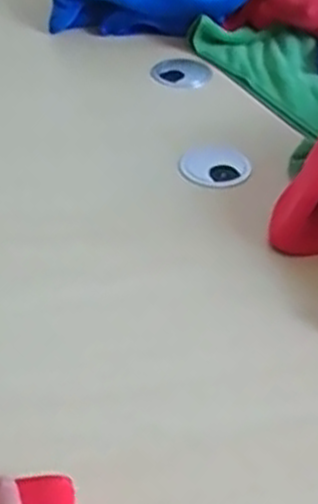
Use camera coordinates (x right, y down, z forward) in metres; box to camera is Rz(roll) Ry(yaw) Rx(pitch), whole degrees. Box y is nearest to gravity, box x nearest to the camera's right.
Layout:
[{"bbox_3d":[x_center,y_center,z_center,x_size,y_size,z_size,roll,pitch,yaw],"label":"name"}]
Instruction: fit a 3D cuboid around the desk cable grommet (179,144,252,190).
[{"bbox_3d":[0.055,-0.084,0.765,0.065,0.004,0.069,4,39,6],"label":"desk cable grommet"}]

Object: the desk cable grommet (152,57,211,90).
[{"bbox_3d":[0.029,-0.209,0.918,0.065,0.011,0.061,1,40,-1],"label":"desk cable grommet"}]

